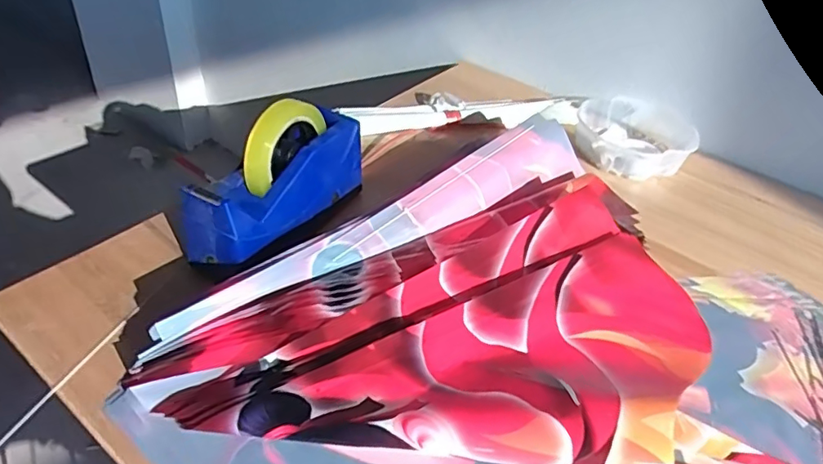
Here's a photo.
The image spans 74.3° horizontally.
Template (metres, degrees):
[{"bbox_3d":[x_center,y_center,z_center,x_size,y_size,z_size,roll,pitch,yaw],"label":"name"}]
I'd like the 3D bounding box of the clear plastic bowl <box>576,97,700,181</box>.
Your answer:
[{"bbox_3d":[0.315,-0.140,0.766,0.162,0.044,0.179,11,41,6],"label":"clear plastic bowl"}]

